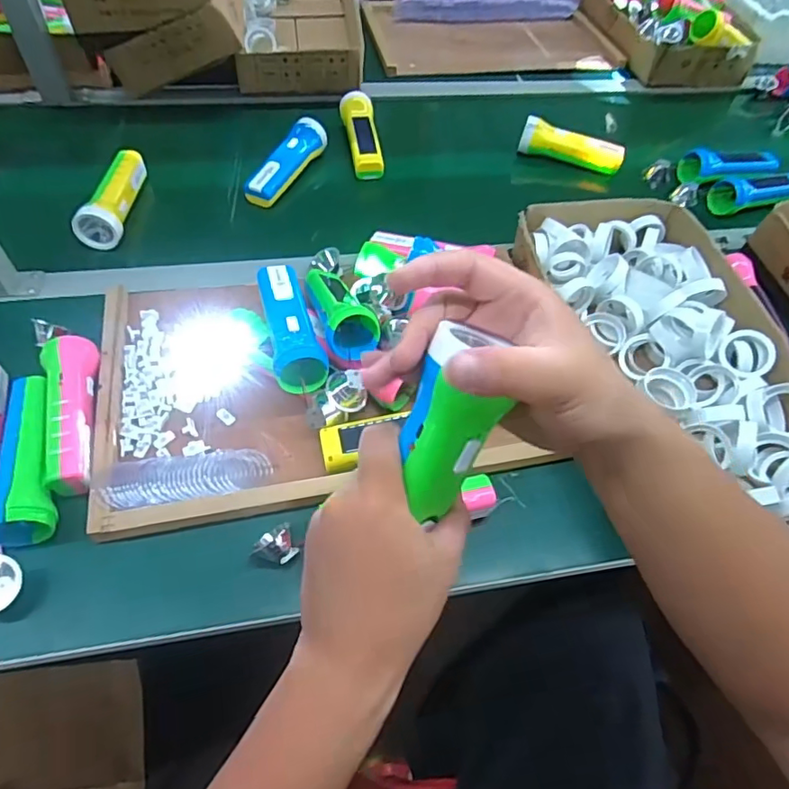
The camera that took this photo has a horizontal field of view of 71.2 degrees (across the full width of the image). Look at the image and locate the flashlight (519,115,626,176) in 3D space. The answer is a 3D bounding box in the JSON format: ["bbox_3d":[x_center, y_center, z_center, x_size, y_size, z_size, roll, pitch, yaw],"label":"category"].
[{"bbox_3d":[0.278,-0.388,0.859,0.155,0.054,0.046,23,56,12],"label":"flashlight"}]

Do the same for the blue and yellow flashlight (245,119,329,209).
[{"bbox_3d":[-0.153,-0.336,0.795,0.048,0.047,0.170,25,56,13],"label":"blue and yellow flashlight"}]

